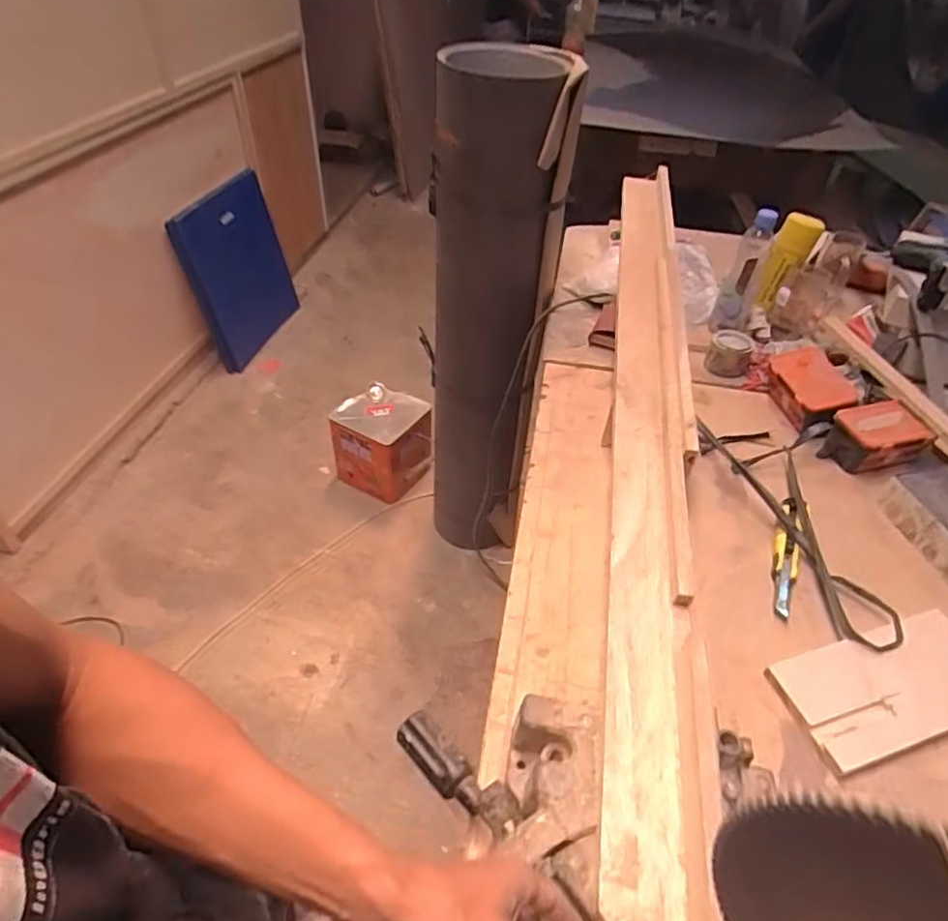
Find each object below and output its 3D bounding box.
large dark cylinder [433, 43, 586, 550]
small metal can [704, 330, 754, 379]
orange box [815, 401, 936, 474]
[{"bbox_3d":[0.023,-0.273,1.469,0.250,1.144,0.257,1,43,-3],"label":"large dark cylinder"},{"bbox_3d":[0.462,-0.194,1.125,0.079,0.050,0.083,17,45,11],"label":"small metal can"},{"bbox_3d":[0.605,-0.034,0.944,0.130,0.069,0.084,-10,46,-16],"label":"orange box"}]

